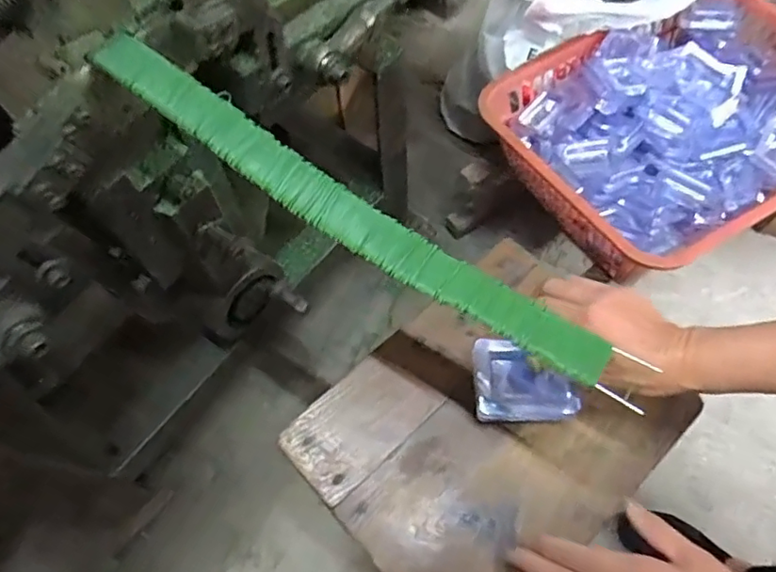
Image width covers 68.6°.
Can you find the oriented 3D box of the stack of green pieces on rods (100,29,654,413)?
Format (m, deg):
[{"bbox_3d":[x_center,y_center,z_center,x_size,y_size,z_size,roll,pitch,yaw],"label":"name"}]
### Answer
[{"bbox_3d":[-0.038,-0.058,0.402,0.423,0.020,0.038,34,70,8],"label":"stack of green pieces on rods"}]

